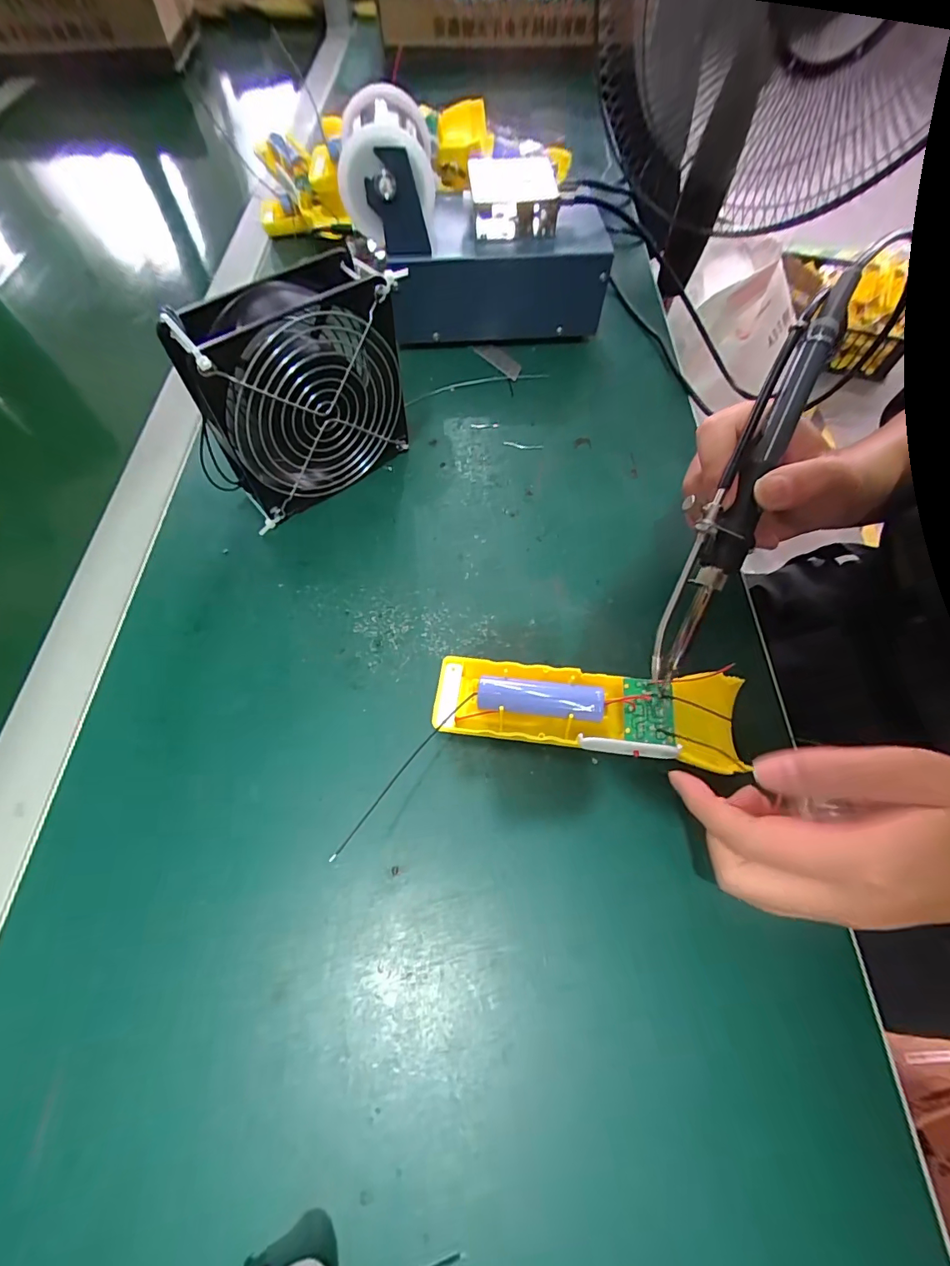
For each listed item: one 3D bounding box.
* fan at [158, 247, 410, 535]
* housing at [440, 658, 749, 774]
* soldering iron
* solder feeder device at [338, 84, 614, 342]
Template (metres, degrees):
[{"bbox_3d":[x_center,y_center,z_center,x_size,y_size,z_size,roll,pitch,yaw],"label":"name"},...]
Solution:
[{"bbox_3d":[-0.106,-0.151,0.307,0.133,0.125,0.045,-38,69,-18],"label":"fan"},{"bbox_3d":[0.057,0.041,0.260,0.158,0.027,0.046,5,61,10],"label":"housing"},{"bbox_3d":[0.129,-0.072,0.225,0.024,0.018,0.200,24,95,11],"label":"soldering iron"},{"bbox_3d":[0.006,-0.345,0.403,0.199,0.140,0.121,0,63,-1],"label":"solder feeder device"}]

